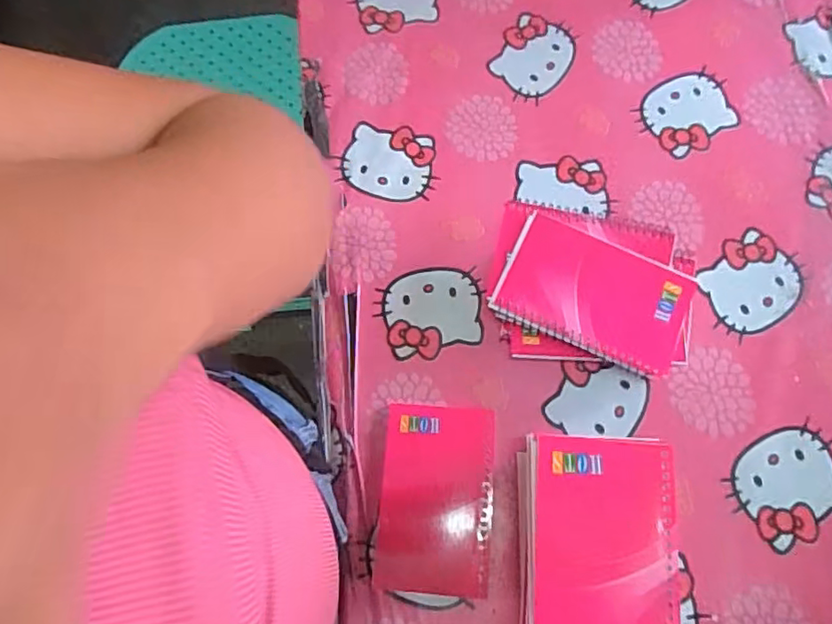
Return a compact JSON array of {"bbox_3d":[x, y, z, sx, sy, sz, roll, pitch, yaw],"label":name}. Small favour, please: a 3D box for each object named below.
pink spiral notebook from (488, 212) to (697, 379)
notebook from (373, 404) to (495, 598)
[{"bbox_3d":[0.133,-0.013,0.436,0.136,0.012,0.082,26,80,6],"label":"pink spiral notebook"},{"bbox_3d":[0.015,0.134,0.427,0.080,0.008,0.128,3,73,3],"label":"notebook"}]

